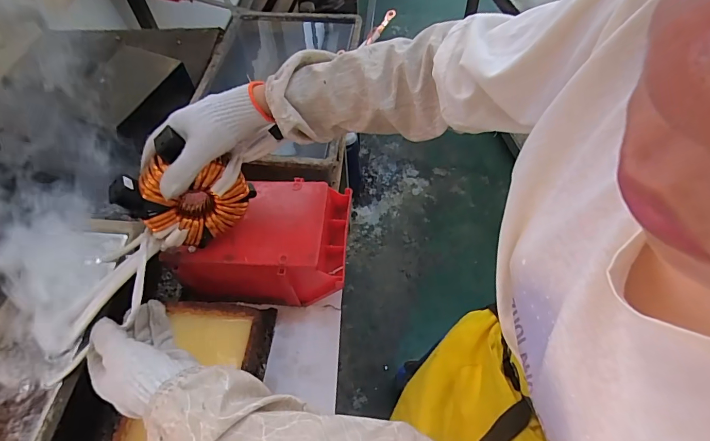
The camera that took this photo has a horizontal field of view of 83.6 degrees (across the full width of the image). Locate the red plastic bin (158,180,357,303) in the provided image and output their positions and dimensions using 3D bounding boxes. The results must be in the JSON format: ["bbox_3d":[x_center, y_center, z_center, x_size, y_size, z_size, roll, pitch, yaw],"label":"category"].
[{"bbox_3d":[-0.119,0.036,0.567,0.226,0.117,0.153,1,57,4],"label":"red plastic bin"}]

